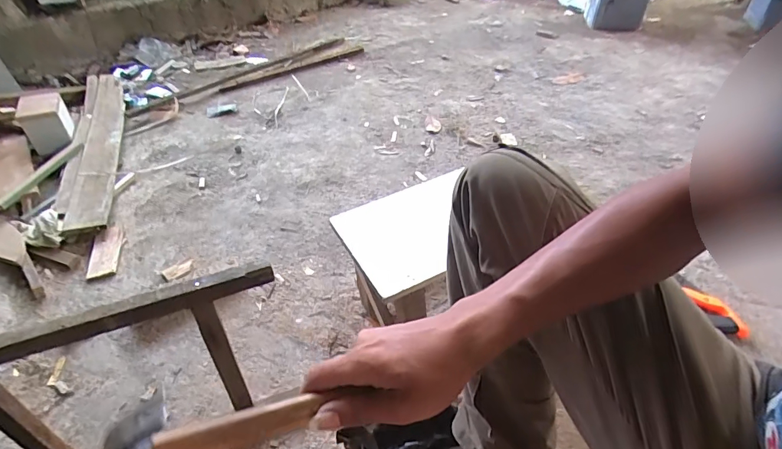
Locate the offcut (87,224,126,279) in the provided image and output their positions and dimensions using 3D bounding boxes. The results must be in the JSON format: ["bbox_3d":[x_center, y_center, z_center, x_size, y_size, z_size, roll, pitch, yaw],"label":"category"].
[{"bbox_3d":[-0.702,0.059,1.066,0.065,0.019,0.186,-10,44,-11],"label":"offcut"}]

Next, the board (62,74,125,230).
[{"bbox_3d":[-0.932,-0.292,1.393,0.099,0.030,0.907,-14,44,-15],"label":"board"}]

